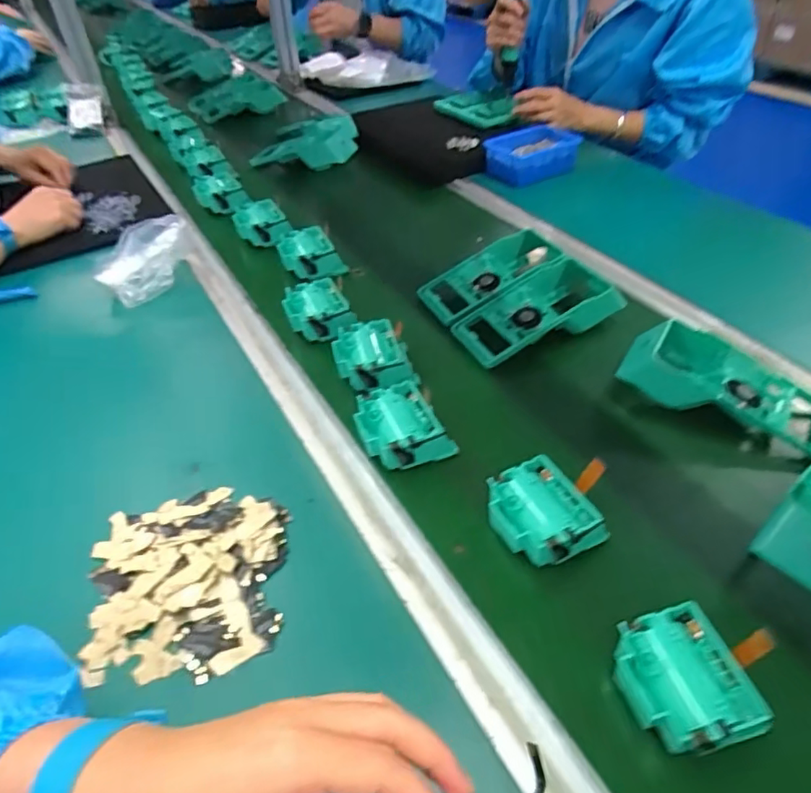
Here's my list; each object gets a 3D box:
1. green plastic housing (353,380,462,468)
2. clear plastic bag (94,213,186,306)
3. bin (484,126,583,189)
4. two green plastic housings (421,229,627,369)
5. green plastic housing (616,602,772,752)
[{"bbox_3d":[-0.004,0.029,0.528,0.076,0.038,0.076,-17,40,-12],"label":"green plastic housing"},{"bbox_3d":[-0.335,-0.179,0.742,0.115,0.072,0.112,-13,45,-15],"label":"clear plastic bag"},{"bbox_3d":[0.217,-0.418,1.022,0.159,0.074,0.103,-25,42,-20],"label":"bin"},{"bbox_3d":[0.130,-0.125,0.684,0.189,0.051,0.166,-20,44,-19],"label":"two green plastic housings"},{"bbox_3d":[0.170,0.180,0.358,0.068,0.042,0.075,-15,39,-9],"label":"green plastic housing"}]

